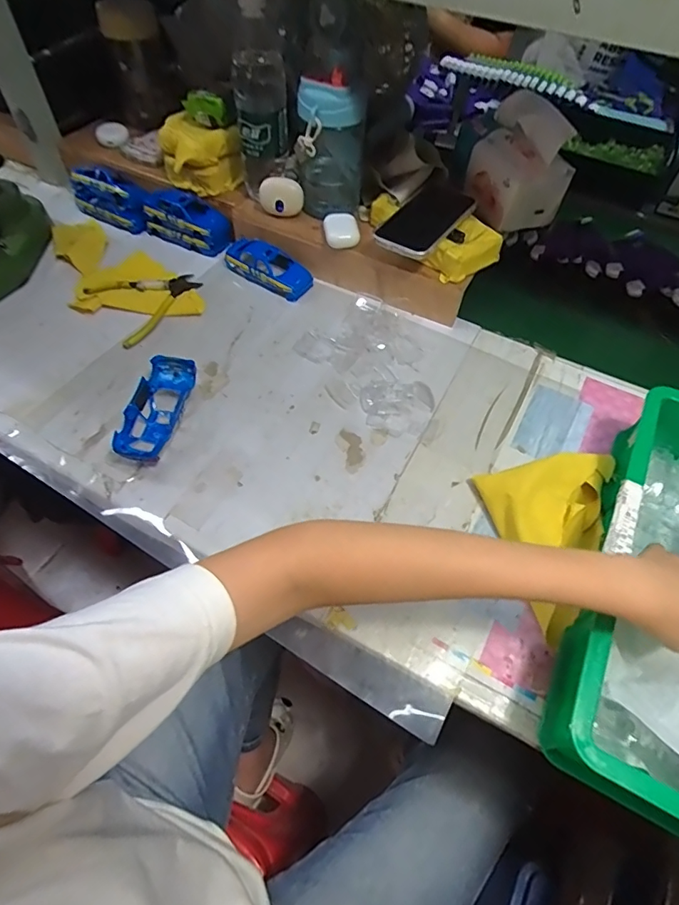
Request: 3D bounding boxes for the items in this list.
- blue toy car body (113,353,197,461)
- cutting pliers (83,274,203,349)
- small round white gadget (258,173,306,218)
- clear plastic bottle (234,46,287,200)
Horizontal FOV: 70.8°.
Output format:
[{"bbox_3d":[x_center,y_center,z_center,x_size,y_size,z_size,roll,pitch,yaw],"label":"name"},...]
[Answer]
[{"bbox_3d":[-0.200,-0.047,0.529,0.055,0.040,0.125,8,57,4],"label":"blue toy car body"},{"bbox_3d":[-0.284,-0.213,0.652,0.126,0.017,0.149,23,59,13],"label":"cutting pliers"},{"bbox_3d":[-0.078,-0.351,0.655,0.061,0.049,0.027,5,33,-8],"label":"small round white gadget"},{"bbox_3d":[-0.103,-0.422,0.627,0.063,0.164,0.058,13,34,7],"label":"clear plastic bottle"}]

